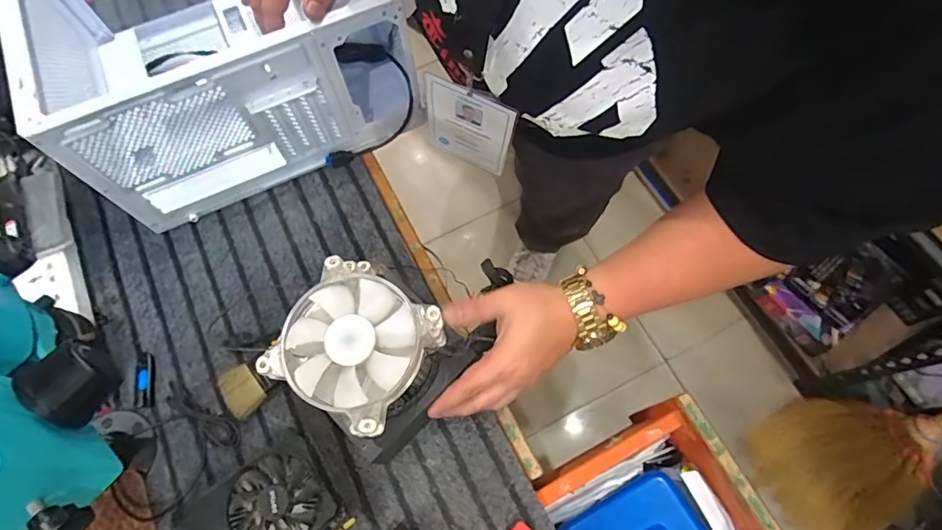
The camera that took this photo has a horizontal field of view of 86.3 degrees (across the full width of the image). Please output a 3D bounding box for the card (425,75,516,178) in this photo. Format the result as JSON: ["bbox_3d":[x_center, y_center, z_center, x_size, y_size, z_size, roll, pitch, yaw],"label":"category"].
[{"bbox_3d":[-0.004,-0.143,0.528,0.096,0.132,0.005,25,73,3],"label":"card"}]

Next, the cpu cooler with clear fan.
[{"bbox_3d":[-0.097,0.078,0.469,0.151,0.088,0.139,27,69,13],"label":"cpu cooler with clear fan"}]

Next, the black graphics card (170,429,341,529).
[{"bbox_3d":[-0.221,0.256,0.512,0.156,0.040,0.107,-38,70,-14],"label":"black graphics card"}]

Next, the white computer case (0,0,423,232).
[{"bbox_3d":[-0.330,-0.313,0.655,0.377,0.213,0.394,-26,68,-10],"label":"white computer case"}]

